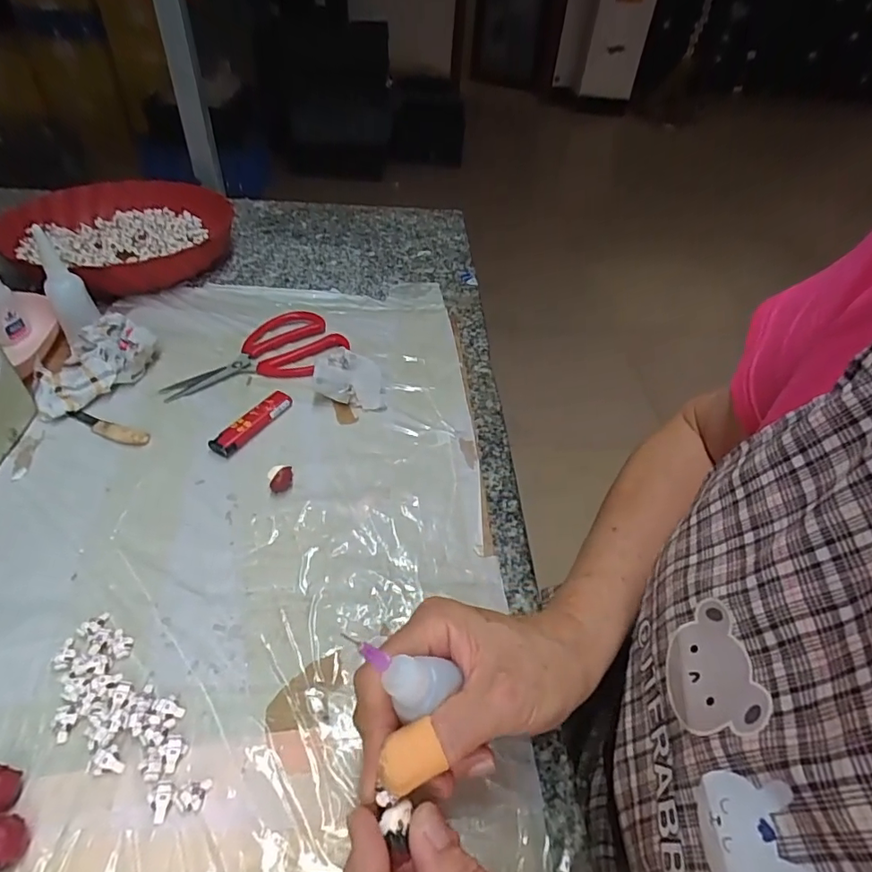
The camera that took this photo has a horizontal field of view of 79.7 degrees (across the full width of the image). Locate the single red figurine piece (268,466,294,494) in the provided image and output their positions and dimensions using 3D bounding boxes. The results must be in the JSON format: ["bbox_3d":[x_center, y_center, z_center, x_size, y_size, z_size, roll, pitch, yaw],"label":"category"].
[{"bbox_3d":[-0.113,0.030,0.380,0.018,0.016,0.014,-17,48,-20],"label":"single red figurine piece"}]

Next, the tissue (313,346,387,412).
[{"bbox_3d":[-0.073,-0.047,0.441,0.056,0.038,0.033,4,44,0],"label":"tissue"}]

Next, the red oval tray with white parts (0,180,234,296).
[{"bbox_3d":[-0.356,-0.241,0.616,0.218,0.040,0.209,21,47,17],"label":"red oval tray with white parts"}]

